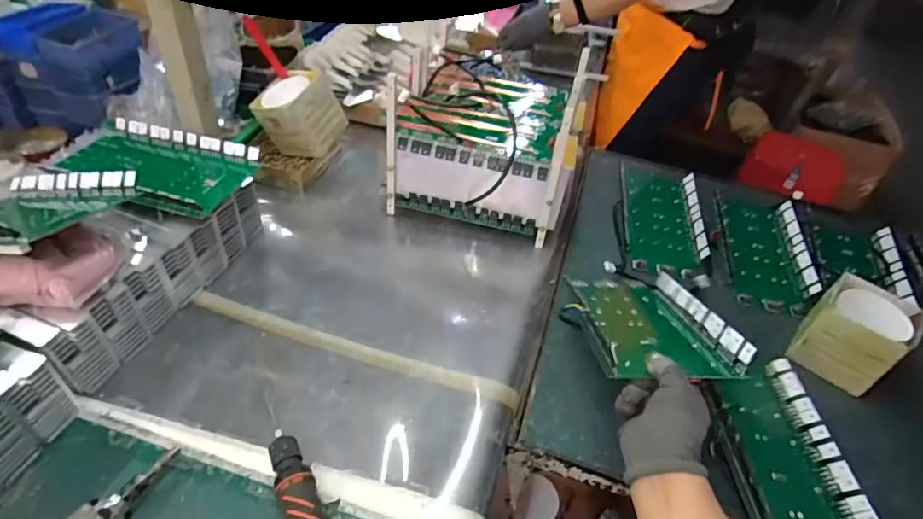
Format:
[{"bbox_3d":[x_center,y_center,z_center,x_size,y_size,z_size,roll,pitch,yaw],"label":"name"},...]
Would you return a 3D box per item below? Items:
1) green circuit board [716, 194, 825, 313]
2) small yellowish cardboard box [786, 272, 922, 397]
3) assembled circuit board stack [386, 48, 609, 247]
[{"bbox_3d":[0.543,-0.024,0.924,0.145,0.036,0.300,13,44,7],"label":"green circuit board"},{"bbox_3d":[0.563,0.104,0.731,0.113,0.108,0.115,-28,53,-31],"label":"small yellowish cardboard box"},{"bbox_3d":[0.054,-0.213,0.929,0.294,0.193,0.287,15,44,8],"label":"assembled circuit board stack"}]

